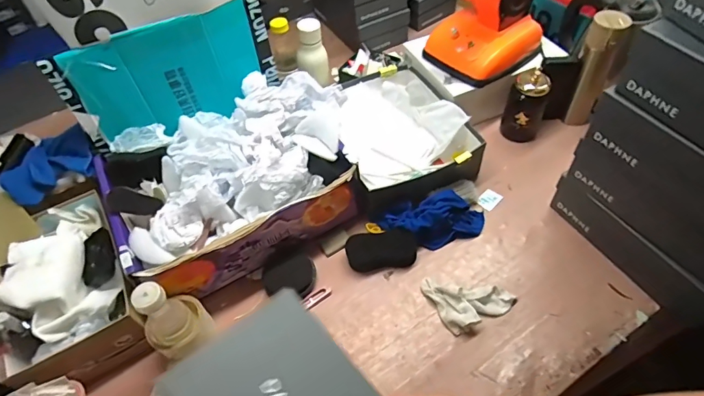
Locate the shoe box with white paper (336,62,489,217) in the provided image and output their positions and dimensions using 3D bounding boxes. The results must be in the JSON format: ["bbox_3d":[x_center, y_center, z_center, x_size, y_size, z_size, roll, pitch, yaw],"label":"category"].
[{"bbox_3d":[0.093,-0.136,0.909,0.244,0.091,0.322,-19,53,-10],"label":"shoe box with white paper"}]

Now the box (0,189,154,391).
[{"bbox_3d":[-0.475,0.137,0.701,0.181,0.138,0.296,-29,55,-16],"label":"box"}]

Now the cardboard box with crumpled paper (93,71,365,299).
[{"bbox_3d":[-0.199,-0.034,0.787,0.428,0.191,0.270,-26,55,-15],"label":"cardboard box with crumpled paper"}]

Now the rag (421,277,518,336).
[{"bbox_3d":[0.195,0.155,0.722,0.123,0.034,0.107,-23,54,-13],"label":"rag"}]

